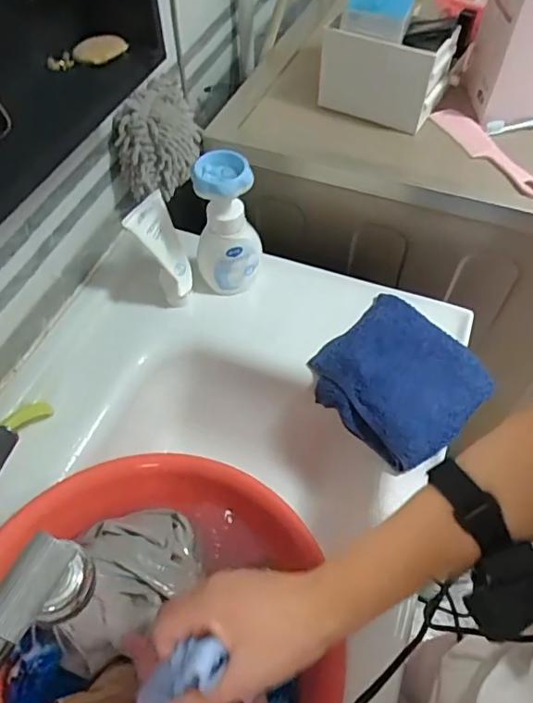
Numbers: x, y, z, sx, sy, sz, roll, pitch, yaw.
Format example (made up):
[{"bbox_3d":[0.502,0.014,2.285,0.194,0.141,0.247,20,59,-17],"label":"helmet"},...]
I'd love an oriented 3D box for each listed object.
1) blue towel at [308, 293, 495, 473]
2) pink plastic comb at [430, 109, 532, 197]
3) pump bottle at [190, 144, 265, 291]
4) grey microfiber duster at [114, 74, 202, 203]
[{"bbox_3d":[0.163,0.027,0.638,0.181,0.029,0.183,-36,61,-23],"label":"blue towel"},{"bbox_3d":[0.303,-0.274,0.710,0.041,0.014,0.201,-22,57,-15],"label":"pink plastic comb"},{"bbox_3d":[-0.049,-0.154,0.661,0.069,0.174,0.060,14,56,10],"label":"pump bottle"},{"bbox_3d":[-0.137,-0.283,0.696,0.060,0.119,0.135,27,59,19],"label":"grey microfiber duster"}]

